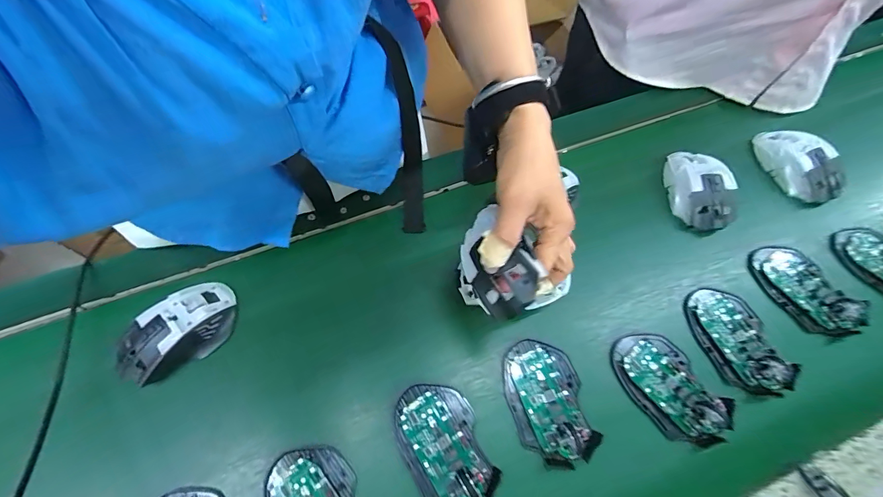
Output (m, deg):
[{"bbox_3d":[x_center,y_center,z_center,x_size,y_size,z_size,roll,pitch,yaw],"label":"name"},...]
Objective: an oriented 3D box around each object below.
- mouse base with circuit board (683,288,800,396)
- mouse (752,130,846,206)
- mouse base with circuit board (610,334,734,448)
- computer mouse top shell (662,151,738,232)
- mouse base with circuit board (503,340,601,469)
[{"bbox_3d":[0.306,0.092,0.399,0.067,0.022,0.112,-13,70,-7],"label":"mouse base with circuit board"},{"bbox_3d":[0.456,-0.116,0.489,0.060,0.031,0.112,-6,69,-5],"label":"mouse"},{"bbox_3d":[0.224,0.133,0.377,0.069,0.021,0.113,-27,72,-12],"label":"mouse base with circuit board"},{"bbox_3d":[0.313,-0.075,0.476,0.062,0.046,0.114,-7,69,-5],"label":"computer mouse top shell"},{"bbox_3d":[0.101,0.145,0.369,0.070,0.025,0.113,-9,69,-6],"label":"mouse base with circuit board"}]

